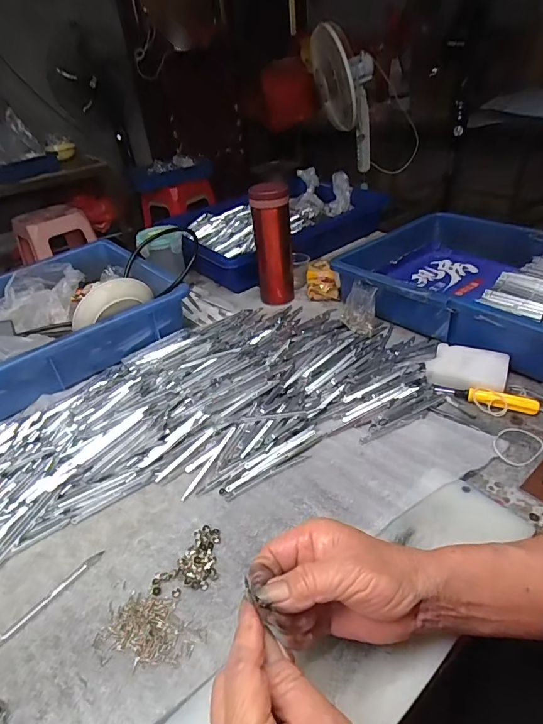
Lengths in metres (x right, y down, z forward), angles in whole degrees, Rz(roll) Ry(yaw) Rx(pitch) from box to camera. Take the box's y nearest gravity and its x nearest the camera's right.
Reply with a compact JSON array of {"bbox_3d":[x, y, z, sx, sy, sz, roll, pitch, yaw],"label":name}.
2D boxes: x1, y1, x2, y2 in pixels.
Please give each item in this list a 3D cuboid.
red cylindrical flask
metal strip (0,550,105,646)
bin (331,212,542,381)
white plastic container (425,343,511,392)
[{"bbox_3d":[0.003,-0.189,0.688,0.059,0.190,0.053,-3,36,3],"label":"red cylindrical flask"},{"bbox_3d":[-0.180,0.191,0.349,0.010,0.004,0.093,24,45,34],"label":"metal strip"},{"bbox_3d":[0.328,-0.111,0.606,0.286,0.084,0.433,-31,43,-30],"label":"bin"},{"bbox_3d":[0.234,0.007,0.508,0.084,0.026,0.062,16,41,26],"label":"white plastic container"}]

